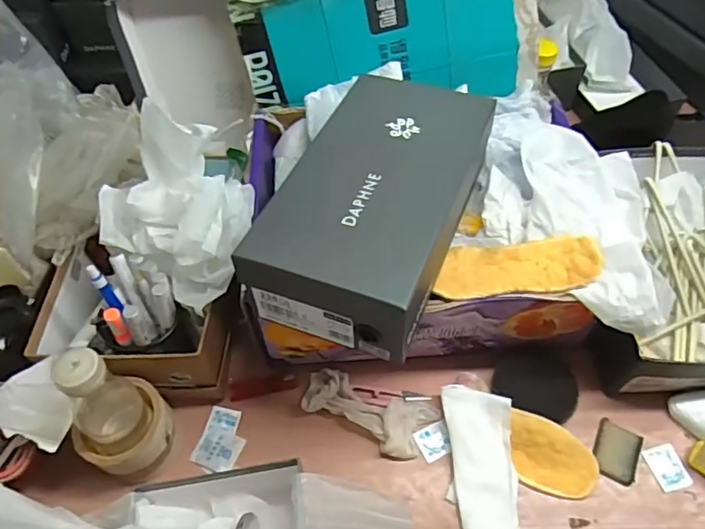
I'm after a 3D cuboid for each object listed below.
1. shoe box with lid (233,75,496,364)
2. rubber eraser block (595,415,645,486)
[{"bbox_3d":[0.027,-0.071,0.556,0.160,0.087,0.299,18,57,13],"label":"shoe box with lid"},{"bbox_3d":[0.292,0.203,0.598,0.046,0.012,0.063,24,59,17],"label":"rubber eraser block"}]

